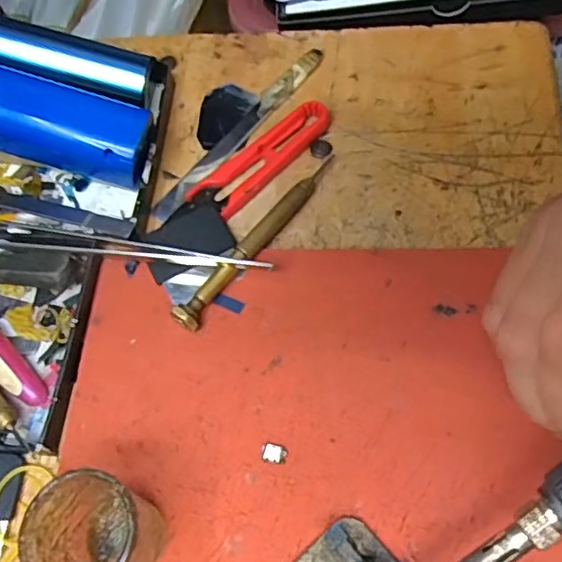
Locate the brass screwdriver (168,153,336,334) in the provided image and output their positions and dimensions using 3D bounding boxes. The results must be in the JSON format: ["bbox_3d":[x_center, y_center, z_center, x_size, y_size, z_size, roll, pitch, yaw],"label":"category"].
[{"bbox_3d":[-0.009,-0.021,0.272,0.010,0.012,0.110,35,73,20],"label":"brass screwdriver"}]

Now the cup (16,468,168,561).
[{"bbox_3d":[-0.062,0.087,0.204,0.034,0.049,0.035,-3,64,5],"label":"cup"}]

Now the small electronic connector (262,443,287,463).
[{"bbox_3d":[-0.003,0.067,0.233,0.009,0.004,0.007,14,67,13],"label":"small electronic connector"}]

